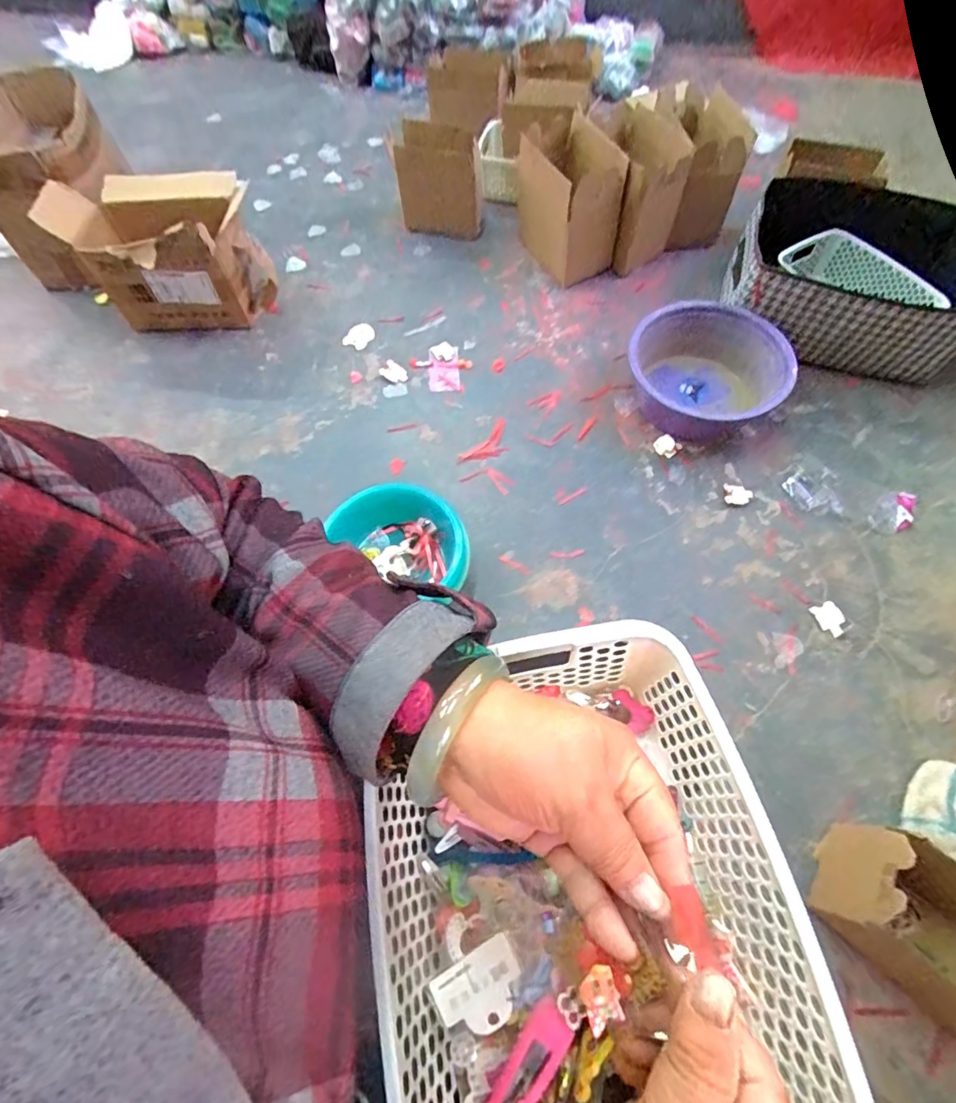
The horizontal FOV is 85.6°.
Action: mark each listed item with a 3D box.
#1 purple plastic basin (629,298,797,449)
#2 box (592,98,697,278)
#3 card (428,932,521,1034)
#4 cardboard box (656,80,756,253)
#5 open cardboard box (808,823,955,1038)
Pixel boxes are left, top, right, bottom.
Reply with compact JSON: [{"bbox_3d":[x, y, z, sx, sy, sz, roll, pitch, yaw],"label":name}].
[{"bbox_3d":[0.438,-0.348,0.994,0.286,0.111,0.260,40,72,19],"label":"purple plastic basin"},{"bbox_3d":[0.346,-0.823,1.164,0.137,0.225,0.261,-13,64,-4],"label":"box"},{"bbox_3d":[0.001,0.237,0.278,0.049,0.004,0.033,-33,53,-2],"label":"card"},{"bbox_3d":[0.473,-0.896,1.160,0.126,0.224,0.345,-8,64,-2],"label":"cardboard box"},{"bbox_3d":[0.513,0.437,0.570,0.244,0.190,0.109,39,72,19],"label":"open cardboard box"}]

